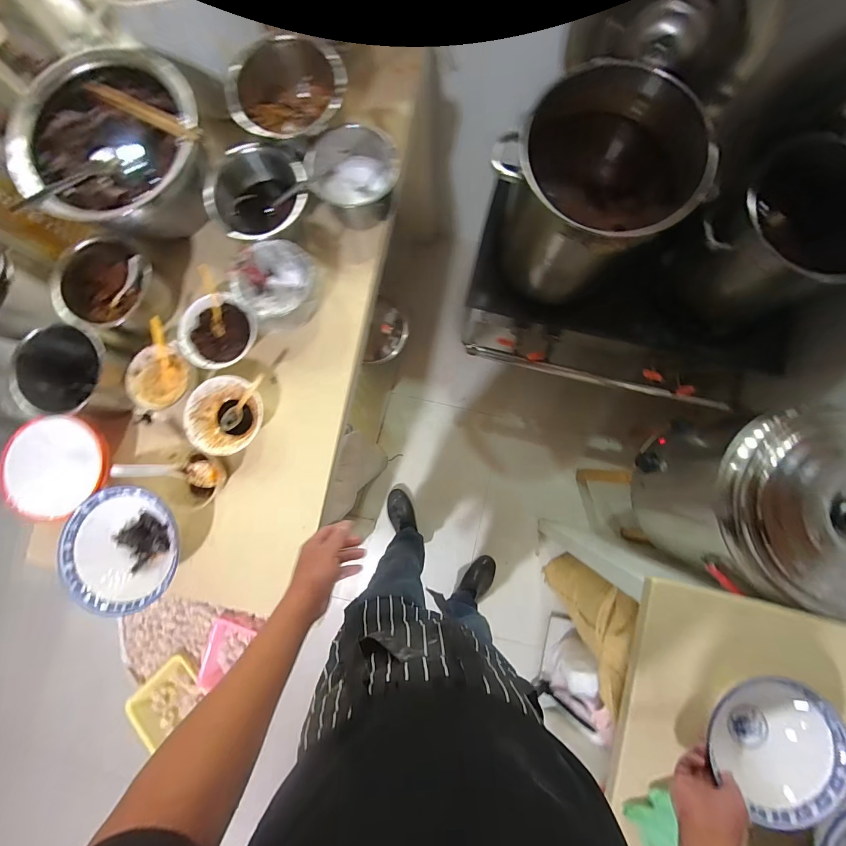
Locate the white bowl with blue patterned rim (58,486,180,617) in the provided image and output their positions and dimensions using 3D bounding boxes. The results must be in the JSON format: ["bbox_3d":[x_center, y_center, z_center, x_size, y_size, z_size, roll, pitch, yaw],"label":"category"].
[{"bbox_3d":[-0.474,0.202,0.599,0.184,0.048,0.189,-13,84,0],"label":"white bowl with blue patterned rim"}]

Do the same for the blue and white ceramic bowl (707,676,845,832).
[{"bbox_3d":[0.518,0.480,0.565,0.184,0.070,0.194,0,84,2],"label":"blue and white ceramic bowl"}]

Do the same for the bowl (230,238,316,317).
[{"bbox_3d":[-0.249,-0.242,0.658,0.135,0.073,0.129,0,84,2],"label":"bowl"}]

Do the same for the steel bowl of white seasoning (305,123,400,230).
[{"bbox_3d":[-0.123,-0.439,0.668,0.146,0.089,0.130,11,84,3],"label":"steel bowl of white seasoning"}]

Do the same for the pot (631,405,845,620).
[{"bbox_3d":[0.713,0.159,0.755,0.338,0.347,0.330,0,84,2],"label":"pot"}]

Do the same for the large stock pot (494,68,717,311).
[{"bbox_3d":[0.362,-0.481,0.840,0.326,0.322,0.321,0,84,2],"label":"large stock pot"}]

